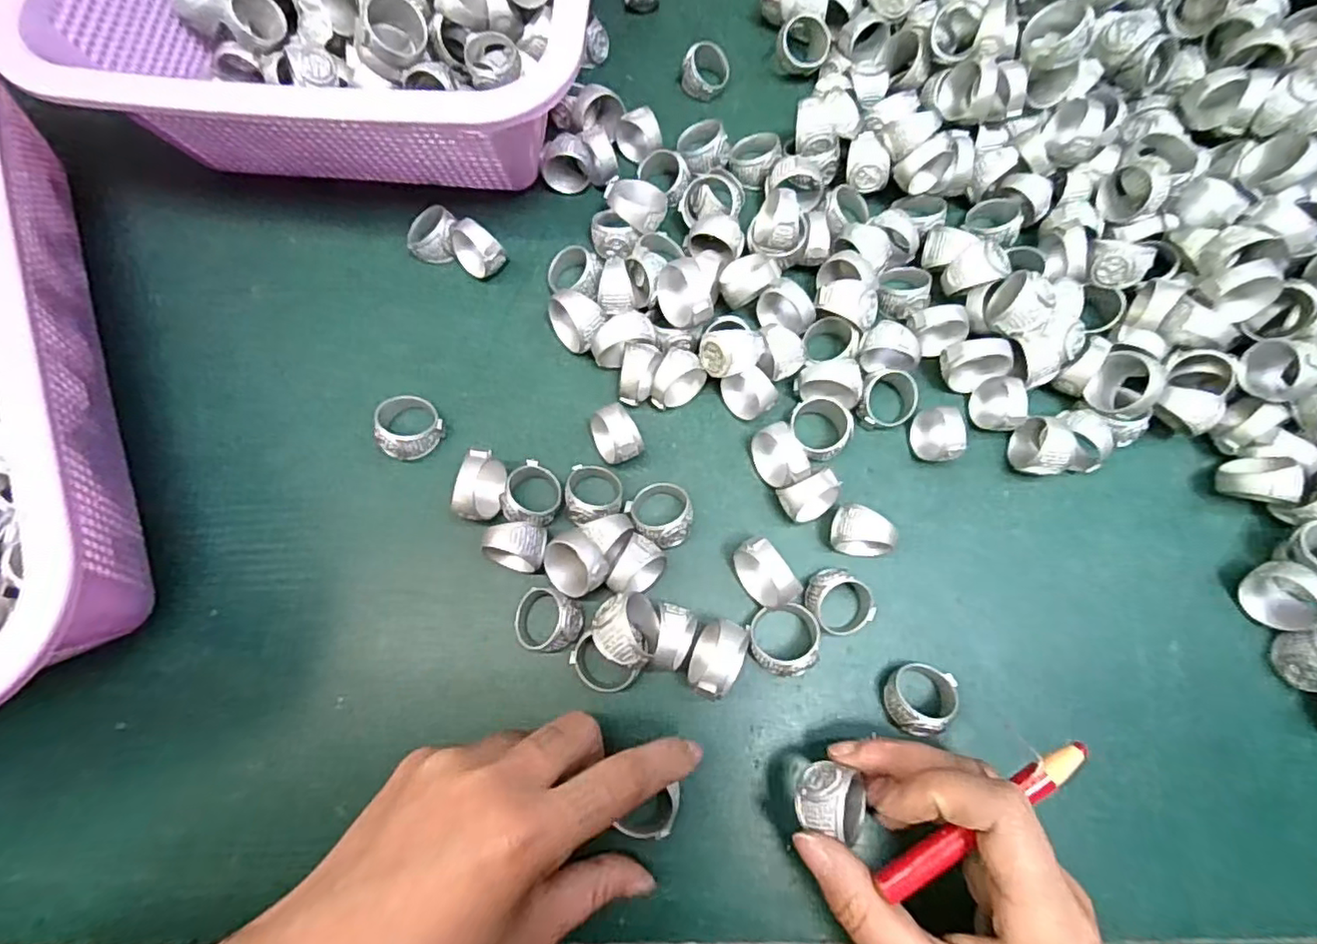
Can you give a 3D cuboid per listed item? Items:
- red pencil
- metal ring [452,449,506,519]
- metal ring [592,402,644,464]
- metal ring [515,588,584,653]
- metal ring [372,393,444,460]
[{"bbox_3d":[0.098,0.105,0.187,0.073,0.005,0.009,-36,77,2],"label":"red pencil"},{"bbox_3d":[-0.072,0.007,0.254,0.014,0.026,0.027,15,74,4],"label":"metal ring"},{"bbox_3d":[-0.018,-0.015,0.262,0.018,0.023,0.024,-21,75,-6],"label":"metal ring"},{"bbox_3d":[-0.043,0.058,0.243,0.025,0.018,0.023,0,74,0],"label":"metal ring"},{"bbox_3d":[-0.107,-0.019,0.267,0.026,0.017,0.026,0,74,0],"label":"metal ring"}]

